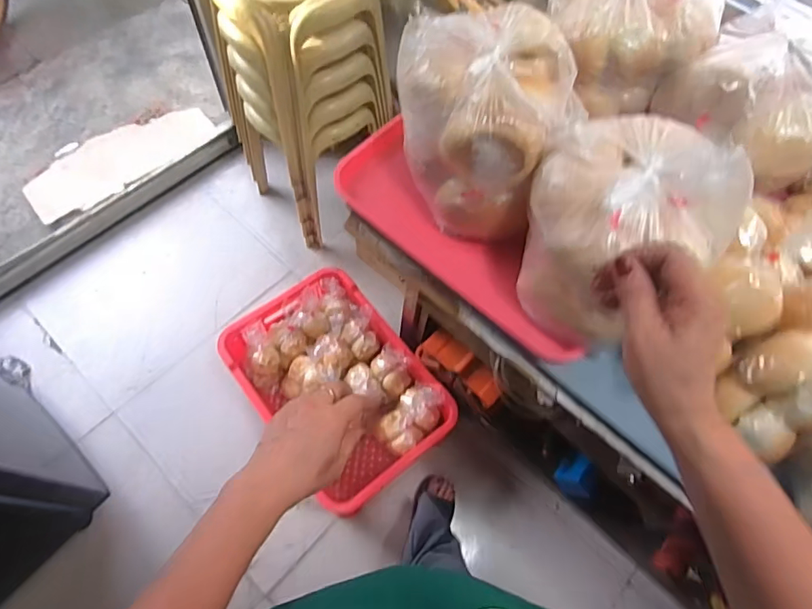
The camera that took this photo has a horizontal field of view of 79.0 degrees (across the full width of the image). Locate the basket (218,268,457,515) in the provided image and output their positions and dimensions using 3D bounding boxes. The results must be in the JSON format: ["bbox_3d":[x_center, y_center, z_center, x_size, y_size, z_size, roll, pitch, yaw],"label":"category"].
[{"bbox_3d":[-0.175,0.217,1.226,0.368,0.206,0.509,-35,71,-18],"label":"basket"}]

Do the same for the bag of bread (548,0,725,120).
[{"bbox_3d":[0.305,-0.387,0.679,0.216,0.139,0.187,-6,65,-7],"label":"bag of bread"}]

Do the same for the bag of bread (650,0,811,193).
[{"bbox_3d":[0.458,-0.264,0.620,0.190,0.121,0.206,-33,70,-18],"label":"bag of bread"}]

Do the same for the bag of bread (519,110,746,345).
[{"bbox_3d":[0.230,-0.096,0.551,0.178,0.193,0.196,-9,65,-8],"label":"bag of bread"}]

